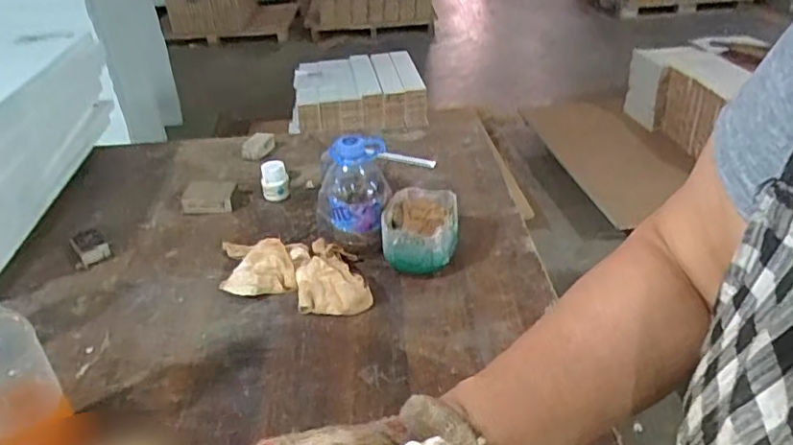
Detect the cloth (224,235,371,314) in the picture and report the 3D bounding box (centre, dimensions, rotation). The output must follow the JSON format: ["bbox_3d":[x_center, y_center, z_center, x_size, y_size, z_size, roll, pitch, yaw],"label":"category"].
[{"bbox_3d":[-0.126,0.053,0.698,0.212,0.045,0.108,5,32,13],"label":"cloth"}]

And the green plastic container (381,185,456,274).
[{"bbox_3d":[0.028,0.011,0.718,0.085,0.074,0.106,-2,31,2],"label":"green plastic container"}]

